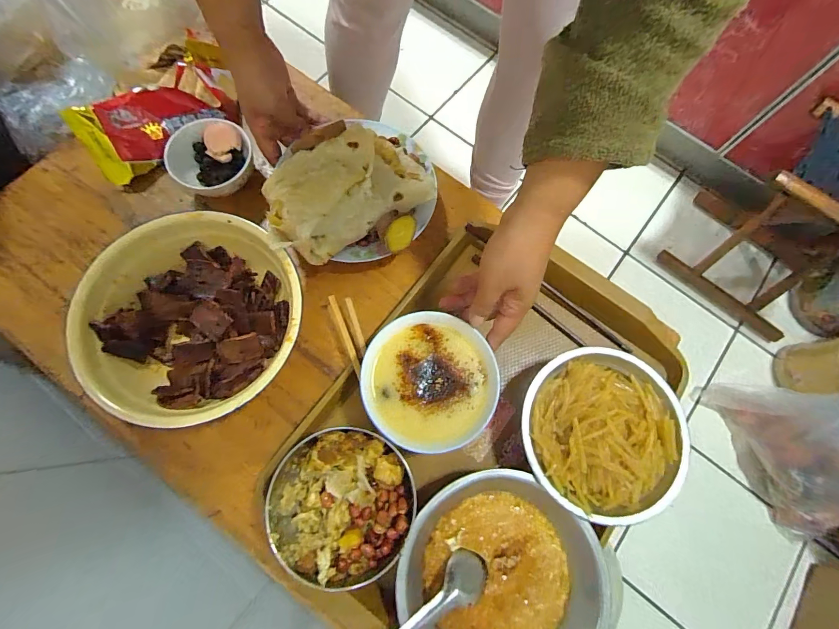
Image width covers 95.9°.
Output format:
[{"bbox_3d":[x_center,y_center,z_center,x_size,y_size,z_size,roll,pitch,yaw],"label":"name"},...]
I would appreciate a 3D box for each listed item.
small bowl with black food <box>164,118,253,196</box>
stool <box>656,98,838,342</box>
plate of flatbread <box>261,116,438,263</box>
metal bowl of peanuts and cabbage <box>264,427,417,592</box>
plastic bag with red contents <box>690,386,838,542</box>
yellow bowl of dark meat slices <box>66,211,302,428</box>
[{"bbox_3d":[-0.253,-0.187,0.466,0.100,0.051,0.078,5,74,0],"label":"small bowl with black food"},{"bbox_3d":[0.766,-0.164,0.770,0.303,0.319,0.243,38,76,9],"label":"stool"},{"bbox_3d":[-0.077,-0.147,0.430,0.187,0.063,0.159,-11,74,-5],"label":"plate of flatbread"},{"bbox_3d":[-0.067,0.175,0.361,0.136,0.068,0.125,1,74,-1],"label":"metal bowl of peanuts and cabbage"},{"bbox_3d":[0.730,0.285,0.740,0.143,0.222,0.284,5,74,0],"label":"plastic bag with red contents"},{"bbox_3d":[-0.233,-0.004,0.402,0.216,0.072,0.224,0,74,-2],"label":"yellow bowl of dark meat slices"}]

